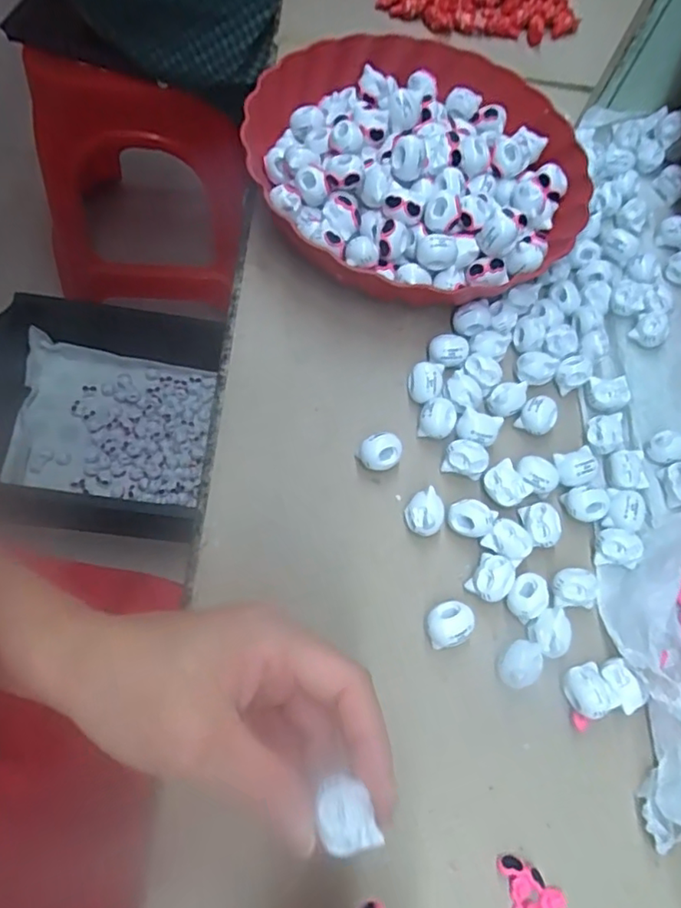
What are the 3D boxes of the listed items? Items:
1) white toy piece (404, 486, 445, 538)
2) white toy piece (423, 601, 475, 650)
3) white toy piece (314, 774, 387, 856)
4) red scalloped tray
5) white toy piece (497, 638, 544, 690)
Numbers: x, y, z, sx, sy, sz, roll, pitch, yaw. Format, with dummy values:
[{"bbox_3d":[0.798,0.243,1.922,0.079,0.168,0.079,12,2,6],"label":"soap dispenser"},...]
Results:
[{"bbox_3d":[0.049,0.034,0.347,0.022,0.020,0.024,3,65,-7],"label":"white toy piece"},{"bbox_3d":[0.059,0.093,0.325,0.025,0.018,0.022,-15,68,-14],"label":"white toy piece"},{"bbox_3d":[0.002,0.130,0.215,0.020,0.010,0.024,-16,68,-10],"label":"white toy piece"},{"bbox_3d":[0.056,-0.212,0.437,0.243,0.053,0.238,-10,67,-12],"label":"red scalloped tray"},{"bbox_3d":[0.095,0.112,0.319,0.025,0.017,0.021,-24,71,-18],"label":"white toy piece"}]

